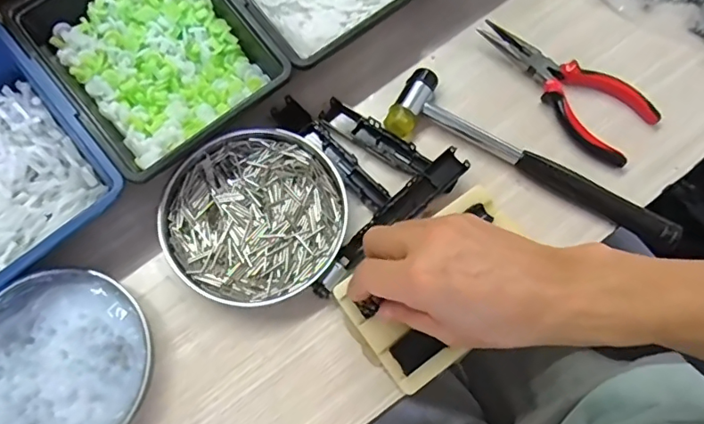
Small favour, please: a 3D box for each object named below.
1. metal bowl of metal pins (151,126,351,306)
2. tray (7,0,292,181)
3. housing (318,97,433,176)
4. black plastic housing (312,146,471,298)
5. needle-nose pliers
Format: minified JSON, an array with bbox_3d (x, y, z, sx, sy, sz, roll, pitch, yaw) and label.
[{"bbox_3d":[-0.074,0.002,0.395,0.133,0.021,0.129,0,72,0],"label":"metal bowl of metal pins"},{"bbox_3d":[-0.149,-0.119,0.399,0.141,0.059,0.160,-38,76,-12],"label":"tray"},{"bbox_3d":[0.018,-0.061,0.421,0.099,0.011,0.023,33,74,10],"label":"housing"},{"bbox_3d":[0.027,0.006,0.390,0.147,0.014,0.024,-40,76,-12],"label":"black plastic housing"},{"bbox_3d":[0.175,-0.108,0.433,0.155,0.014,0.065,41,76,12],"label":"needle-nose pliers"}]

